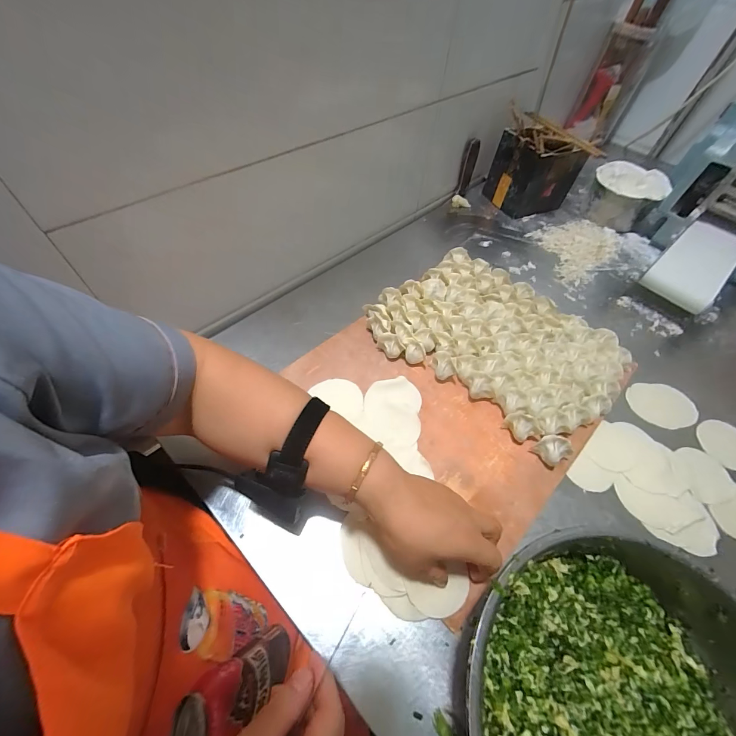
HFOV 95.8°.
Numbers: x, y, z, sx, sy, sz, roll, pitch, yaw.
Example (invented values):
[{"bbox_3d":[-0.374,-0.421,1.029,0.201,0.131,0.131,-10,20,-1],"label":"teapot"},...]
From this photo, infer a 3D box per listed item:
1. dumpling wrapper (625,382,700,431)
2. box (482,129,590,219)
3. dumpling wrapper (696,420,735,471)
[{"bbox_3d":[0.436,0.055,0.495,0.098,0.004,0.073,-2,56,-4],"label":"dumpling wrapper"},{"bbox_3d":[0.365,-0.441,0.727,0.146,0.153,0.114,-19,59,-17],"label":"box"},{"bbox_3d":[0.501,0.106,0.465,0.073,0.004,0.069,1,56,-2],"label":"dumpling wrapper"}]

